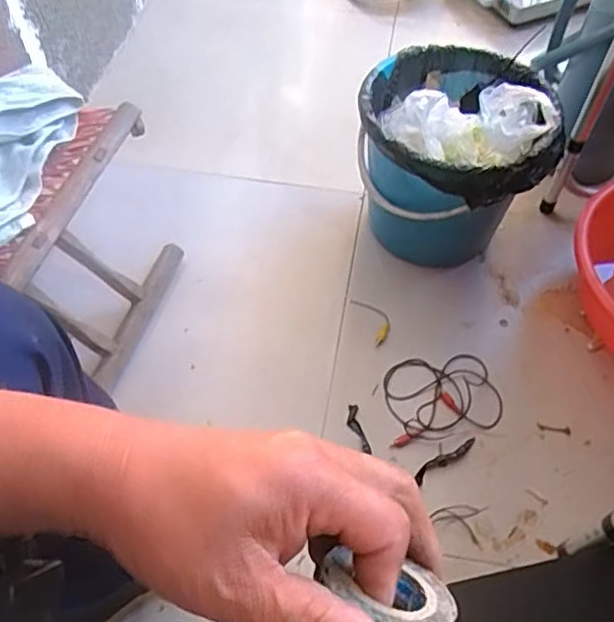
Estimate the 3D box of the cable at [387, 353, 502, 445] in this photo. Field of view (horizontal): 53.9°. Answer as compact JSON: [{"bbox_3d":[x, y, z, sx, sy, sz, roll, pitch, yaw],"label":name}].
[{"bbox_3d":[0.191,0.120,0.862,0.162,0.009,0.120,-8,57,-3],"label":"cable"}]

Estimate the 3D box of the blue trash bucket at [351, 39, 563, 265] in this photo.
[{"bbox_3d":[0.212,-0.220,0.913,0.260,0.286,0.252,-1,56,1],"label":"blue trash bucket"}]

